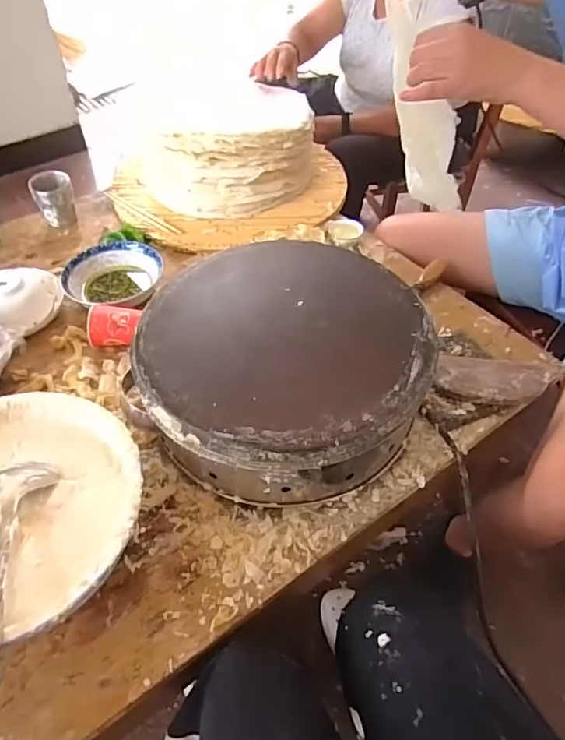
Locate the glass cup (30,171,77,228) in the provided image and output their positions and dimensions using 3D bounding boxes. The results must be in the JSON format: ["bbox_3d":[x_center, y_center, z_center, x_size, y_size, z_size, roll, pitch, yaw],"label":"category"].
[{"bbox_3d":[-0.473,-0.359,1.096,0.074,0.092,0.078,-19,52,-15],"label":"glass cup"}]

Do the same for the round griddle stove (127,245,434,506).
[{"bbox_3d":[0.001,0.002,0.712,0.360,0.156,0.343,0,49,0],"label":"round griddle stove"}]

